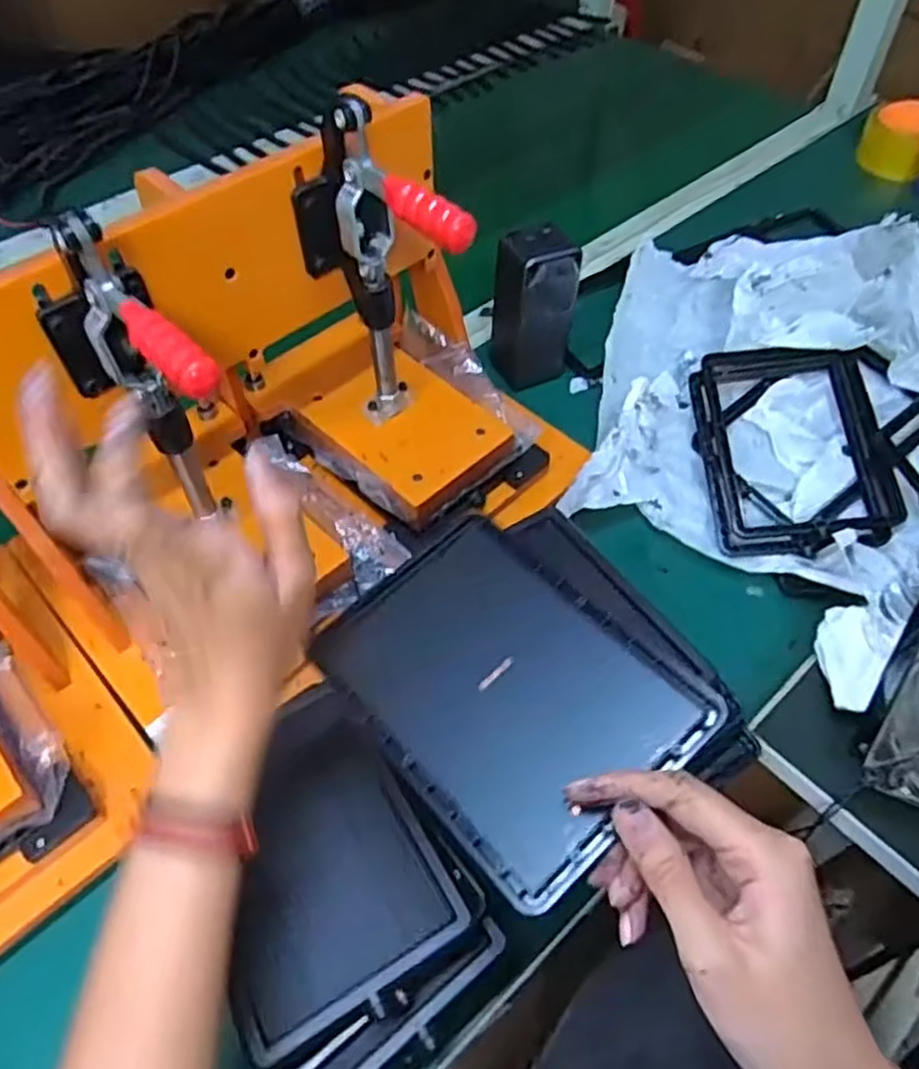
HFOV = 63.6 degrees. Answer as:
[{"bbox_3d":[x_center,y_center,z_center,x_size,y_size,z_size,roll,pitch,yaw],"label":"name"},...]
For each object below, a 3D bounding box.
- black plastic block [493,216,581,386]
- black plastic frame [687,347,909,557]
[{"bbox_3d":[0.064,-0.193,0.636,0.061,0.130,0.056,-20,55,-14],"label":"black plastic block"},{"bbox_3d":[0.254,-0.069,0.574,0.134,0.028,0.180,-5,66,13],"label":"black plastic frame"}]

